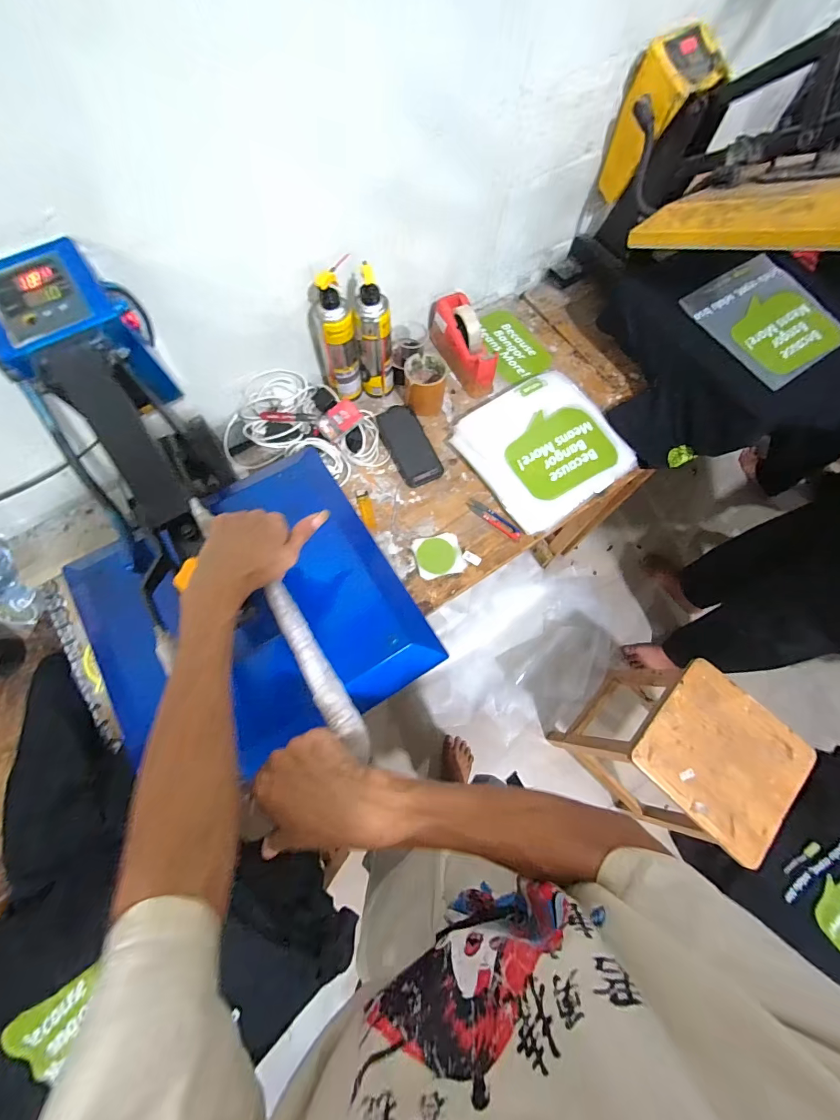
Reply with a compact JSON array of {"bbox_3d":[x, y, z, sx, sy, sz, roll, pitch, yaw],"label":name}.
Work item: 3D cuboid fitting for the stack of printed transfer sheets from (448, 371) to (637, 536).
[{"bbox_3d":[0.251,-0.231,0.809,0.293,0.045,0.278,-35,75,-13],"label":"stack of printed transfer sheets"}]

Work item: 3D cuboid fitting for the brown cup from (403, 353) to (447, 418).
[{"bbox_3d":[0.011,-0.360,0.836,0.087,0.081,0.091,4,70,0],"label":"brown cup"}]

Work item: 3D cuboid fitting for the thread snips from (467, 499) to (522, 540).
[{"bbox_3d":[0.143,-0.079,0.779,0.117,0.006,0.026,36,73,11],"label":"thread snips"}]

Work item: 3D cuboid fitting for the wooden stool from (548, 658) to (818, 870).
[{"bbox_3d":[0.646,0.501,1.086,0.301,0.497,0.326,-41,76,-14],"label":"wooden stool"}]

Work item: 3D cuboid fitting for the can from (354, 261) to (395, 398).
[{"bbox_3d":[-0.085,-0.410,0.756,0.062,0.236,0.057,0,70,-1],"label":"can"}]

